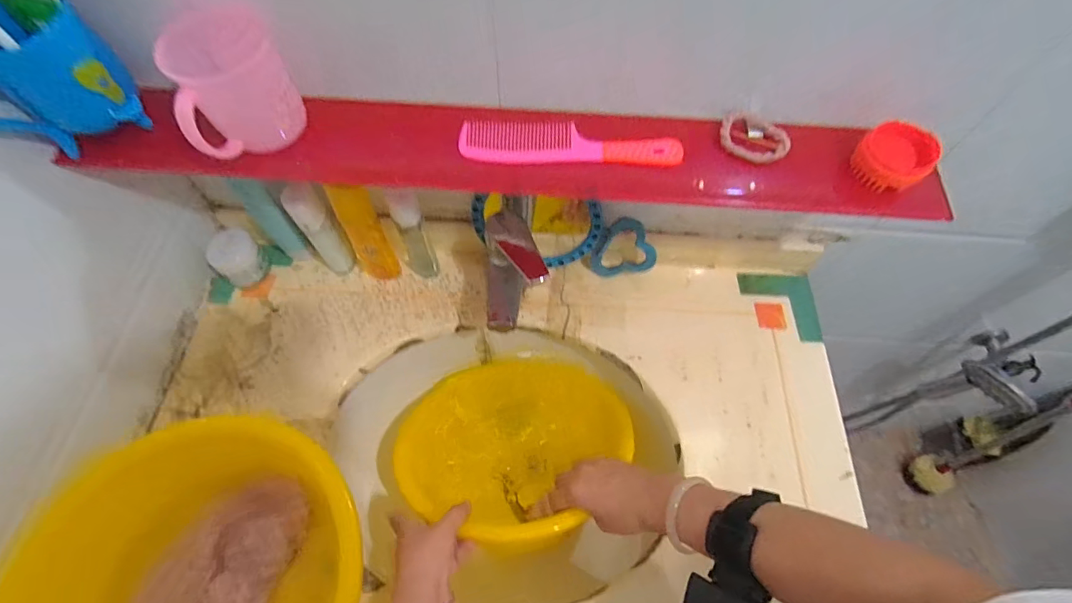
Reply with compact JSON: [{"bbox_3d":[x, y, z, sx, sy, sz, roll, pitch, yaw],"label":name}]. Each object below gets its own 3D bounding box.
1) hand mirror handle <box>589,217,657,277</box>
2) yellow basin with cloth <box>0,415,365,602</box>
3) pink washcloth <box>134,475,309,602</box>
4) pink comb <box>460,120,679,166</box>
[{"bbox_3d":[0.113,-0.064,0.609,0.080,0.101,0.026,4,62,1],"label":"hand mirror handle"},{"bbox_3d":[-0.293,0.254,0.429,0.272,0.105,0.271,0,62,-1],"label":"yellow basin with cloth"},{"bbox_3d":[-0.299,0.258,0.455,0.115,0.020,0.176,11,62,5],"label":"pink washcloth"},{"bbox_3d":[0.031,-0.147,0.440,0.198,0.013,0.041,3,62,1],"label":"pink comb"}]

